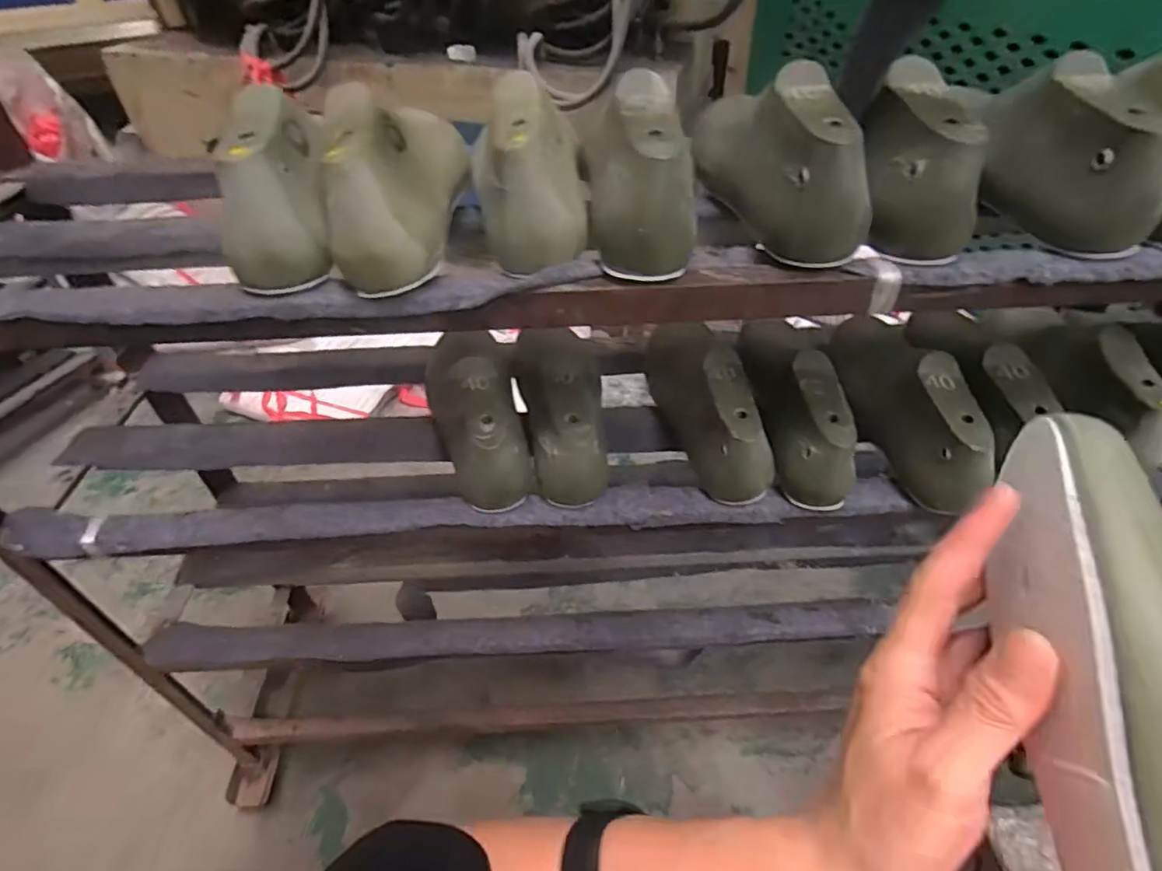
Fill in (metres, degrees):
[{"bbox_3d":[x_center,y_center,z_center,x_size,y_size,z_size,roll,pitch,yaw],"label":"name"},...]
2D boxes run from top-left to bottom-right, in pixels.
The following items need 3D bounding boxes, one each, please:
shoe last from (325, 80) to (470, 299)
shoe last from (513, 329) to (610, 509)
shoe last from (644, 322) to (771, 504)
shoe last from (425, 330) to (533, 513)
[{"bbox_3d":[-0.114,-0.177,0.392,0.057,0.087,0.200,-3,44,-1],"label":"shoe last"},{"bbox_3d":[-0.016,-0.047,0.580,0.081,0.076,0.248,-7,44,-6],"label":"shoe last"},{"bbox_3d":[0.113,-0.050,0.574,0.073,0.078,0.245,-4,44,-3],"label":"shoe last"},{"bbox_3d":[-0.099,-0.033,0.568,0.081,0.080,0.210,-10,45,-9],"label":"shoe last"}]

